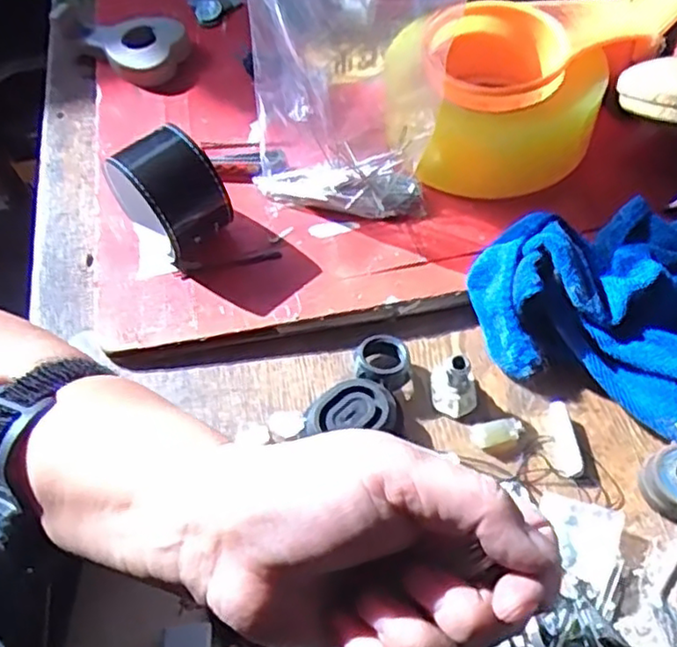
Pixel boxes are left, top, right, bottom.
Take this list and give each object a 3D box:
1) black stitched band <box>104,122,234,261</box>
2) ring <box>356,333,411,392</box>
[{"bbox_3d":[-0.089,-0.067,0.373,0.044,0.059,0.055,-36,62,-19],"label":"black stitched band"},{"bbox_3d":[0.021,0.020,0.344,0.025,0.015,0.028,-11,57,-4],"label":"ring"}]

